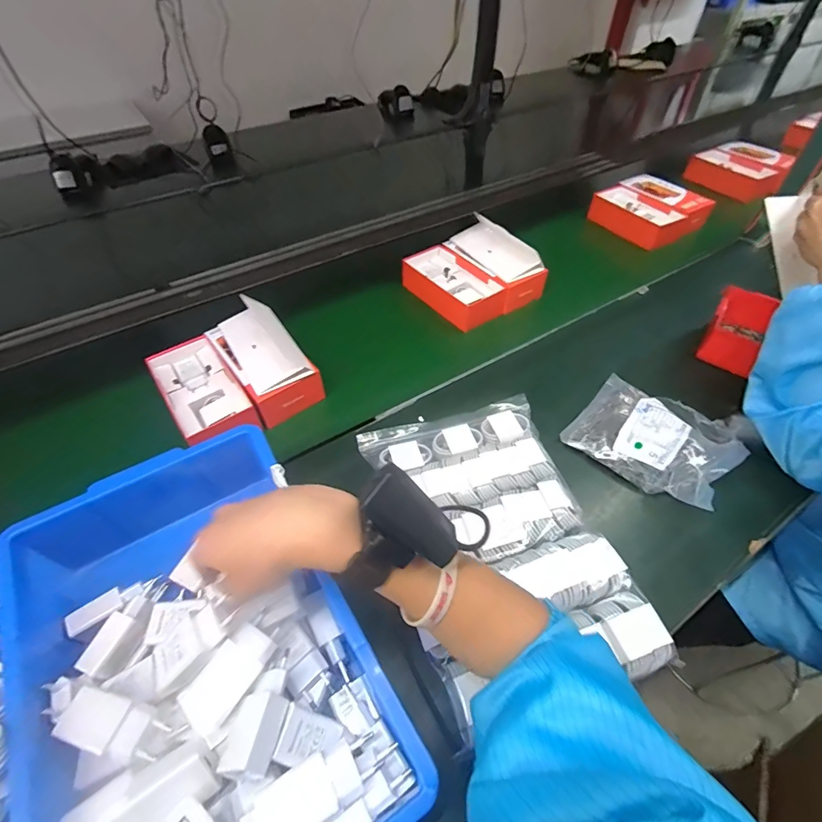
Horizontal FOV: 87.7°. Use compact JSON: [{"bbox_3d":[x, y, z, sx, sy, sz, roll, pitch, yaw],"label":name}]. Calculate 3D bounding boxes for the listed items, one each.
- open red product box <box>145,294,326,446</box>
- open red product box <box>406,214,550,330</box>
[{"bbox_3d":[-0.251,-0.055,0.599,0.179,0.066,0.185,-32,57,-22],"label":"open red product box"},{"bbox_3d":[0.104,-0.246,0.755,0.175,0.099,0.188,-28,56,-20],"label":"open red product box"}]

